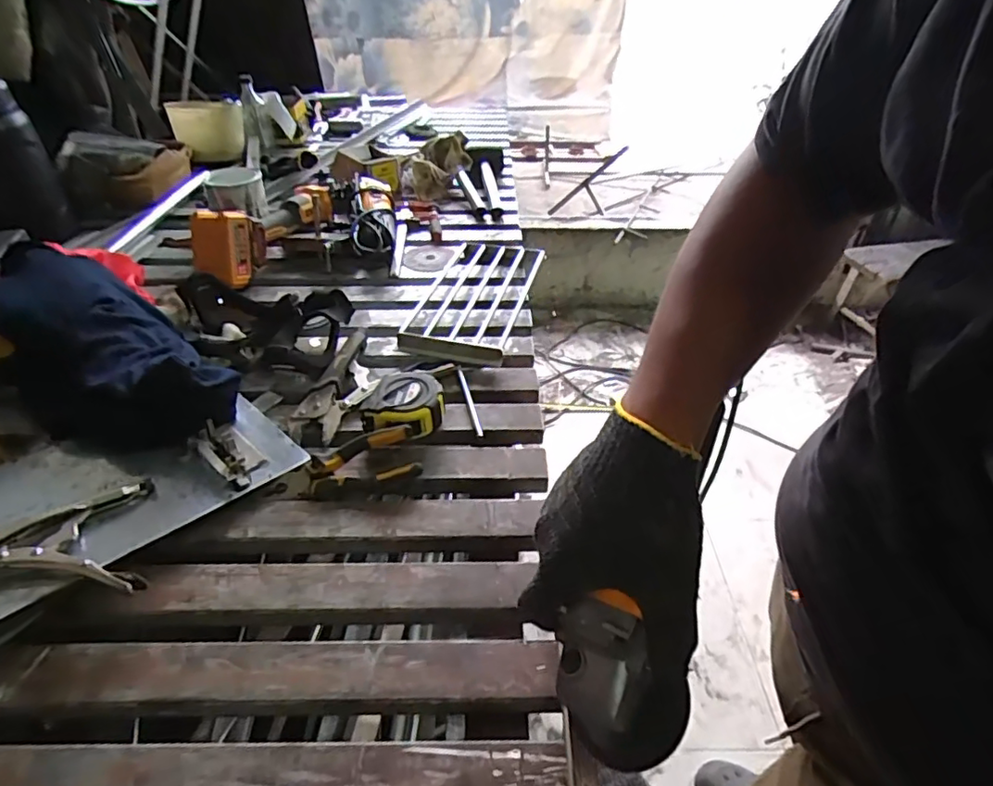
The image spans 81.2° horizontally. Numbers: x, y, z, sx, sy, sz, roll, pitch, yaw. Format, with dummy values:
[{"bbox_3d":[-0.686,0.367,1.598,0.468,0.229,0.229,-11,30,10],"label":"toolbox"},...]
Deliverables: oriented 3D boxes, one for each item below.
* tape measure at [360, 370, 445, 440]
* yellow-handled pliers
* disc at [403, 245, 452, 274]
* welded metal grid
[{"bbox_3d":[-0.105,0.016,0.674,0.090,0.048,0.084,4,39,2],"label":"tape measure"},{"bbox_3d":[-0.163,0.081,0.614,0.156,0.023,0.057,-16,69,-8],"label":"yellow-handled pliers"},{"bbox_3d":[-0.123,-0.241,1.034,0.080,0.006,0.094,2,43,2],"label":"disc"},{"bbox_3d":[-0.029,-0.173,0.932,0.166,0.028,0.330,11,40,11],"label":"welded metal grid"}]

